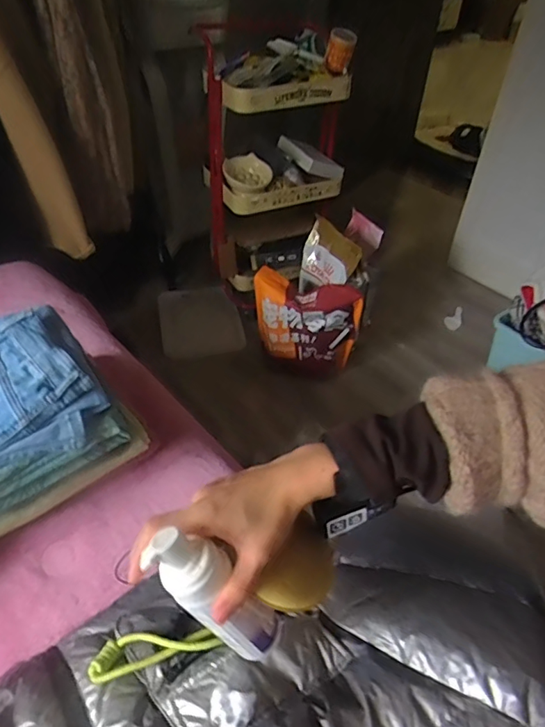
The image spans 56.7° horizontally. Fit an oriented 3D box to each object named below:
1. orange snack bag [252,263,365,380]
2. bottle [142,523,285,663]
[{"bbox_3d":[0.089,-0.112,1.487,0.308,0.266,0.093,16,44,14],"label":"orange snack bag"},{"bbox_3d":[-0.041,0.186,0.391,0.037,0.172,0.035,-14,39,20],"label":"bottle"}]

